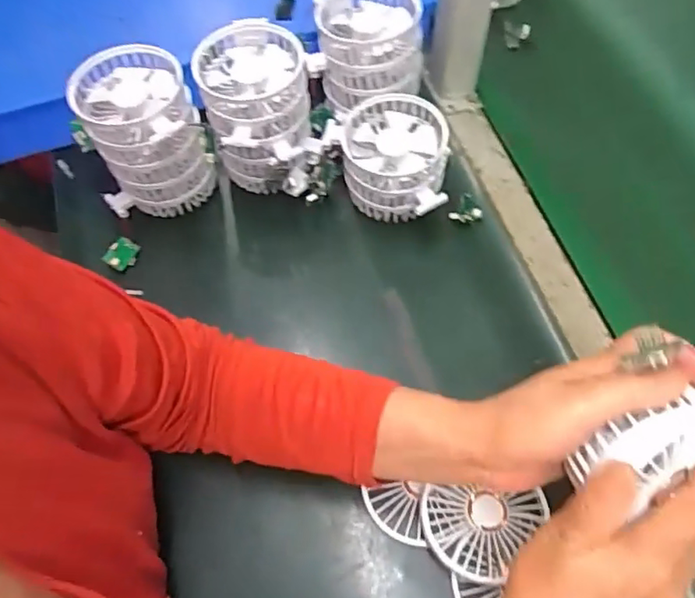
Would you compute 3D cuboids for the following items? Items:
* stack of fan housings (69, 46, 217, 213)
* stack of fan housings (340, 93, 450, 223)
[{"bbox_3d":[-0.181,-0.138,0.525,0.101,0.132,0.103,-14,63,-7],"label":"stack of fan housings"},{"bbox_3d":[0.040,-0.122,0.535,0.101,0.077,0.099,1,62,1],"label":"stack of fan housings"}]

